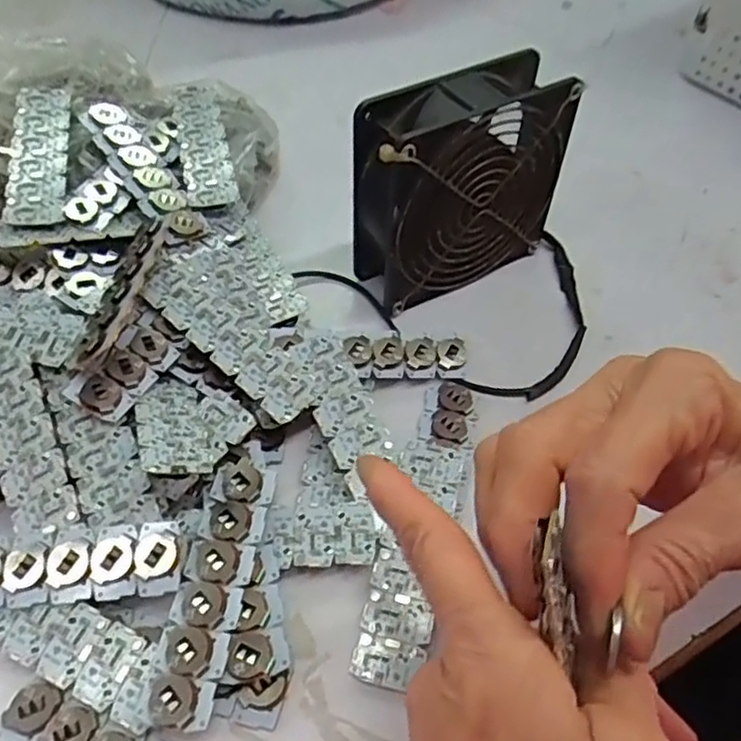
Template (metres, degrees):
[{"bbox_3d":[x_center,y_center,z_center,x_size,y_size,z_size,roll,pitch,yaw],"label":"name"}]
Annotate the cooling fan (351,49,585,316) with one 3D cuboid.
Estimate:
[{"bbox_3d":[0.051,-0.108,0.374,0.115,0.105,0.043,-24,57,-19],"label":"cooling fan"}]

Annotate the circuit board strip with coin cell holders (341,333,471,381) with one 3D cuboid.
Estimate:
[{"bbox_3d":[0.019,-0.008,0.366,0.071,0.012,0.025,1,53,-16],"label":"circuit board strip with coin cell holders"}]

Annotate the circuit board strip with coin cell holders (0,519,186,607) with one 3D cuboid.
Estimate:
[{"bbox_3d":[-0.134,0.079,0.278,0.110,0.006,0.031,-2,53,-4],"label":"circuit board strip with coin cell holders"}]

